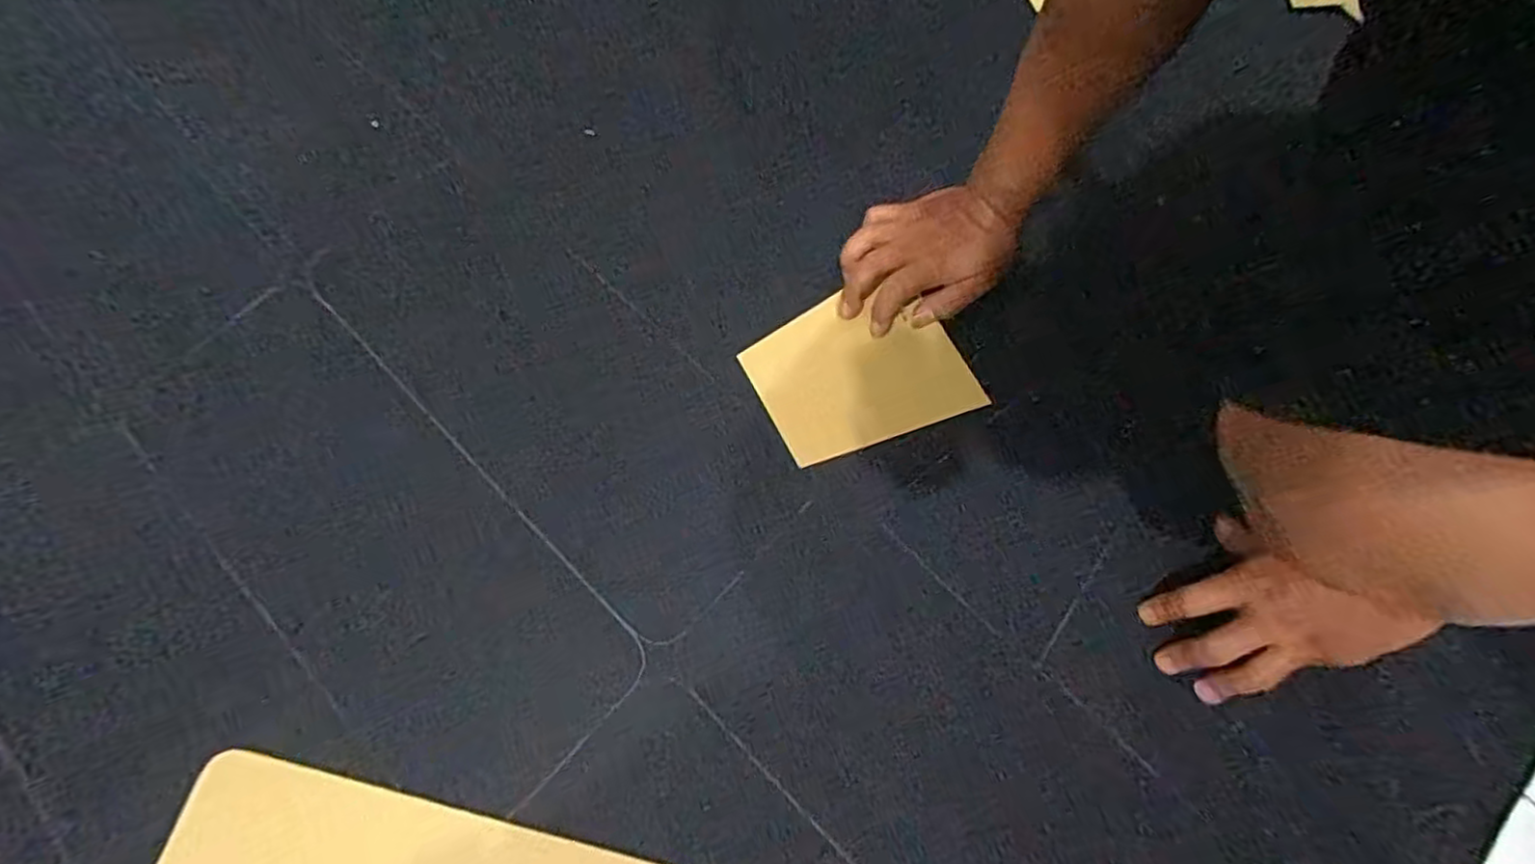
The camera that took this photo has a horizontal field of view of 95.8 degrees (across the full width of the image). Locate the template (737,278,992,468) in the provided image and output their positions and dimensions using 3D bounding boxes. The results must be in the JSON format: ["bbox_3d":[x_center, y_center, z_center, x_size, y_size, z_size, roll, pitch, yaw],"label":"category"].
[{"bbox_3d":[0.073,-0.047,0.556,0.154,0.010,0.132,-26,73,-8],"label":"template"}]

